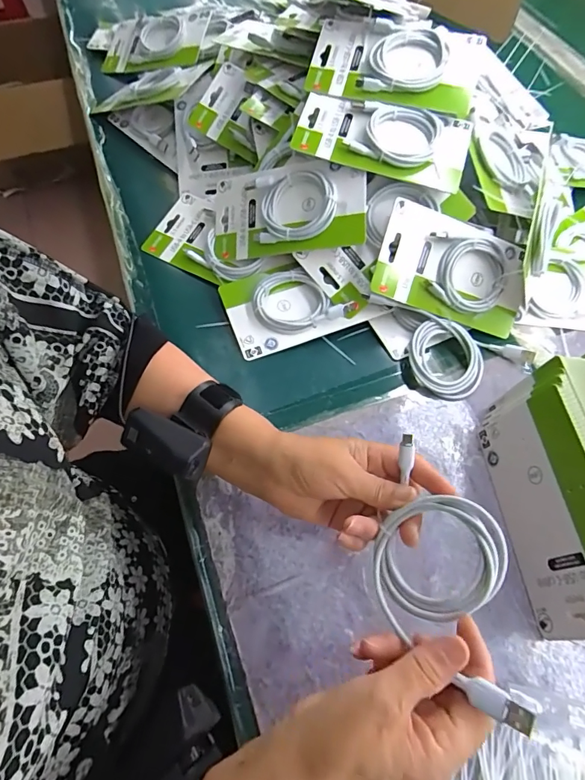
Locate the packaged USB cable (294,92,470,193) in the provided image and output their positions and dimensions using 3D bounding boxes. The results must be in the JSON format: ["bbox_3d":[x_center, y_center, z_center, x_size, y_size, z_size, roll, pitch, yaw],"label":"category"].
[{"bbox_3d":[0.093,-0.264,0.464,0.180,0.026,0.087,14,74,3],"label":"packaged USB cable"}]

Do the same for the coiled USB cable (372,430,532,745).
[{"bbox_3d":[0.090,0.108,0.276,0.084,0.029,0.160,-16,66,24],"label":"coiled USB cable"}]

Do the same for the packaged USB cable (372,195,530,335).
[{"bbox_3d":[0.174,-0.127,0.468,0.171,0.014,0.099,15,97,-12],"label":"packaged USB cable"}]

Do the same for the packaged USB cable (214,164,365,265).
[{"bbox_3d":[-0.011,-0.199,0.484,0.178,0.018,0.095,0,88,22],"label":"packaged USB cable"}]

